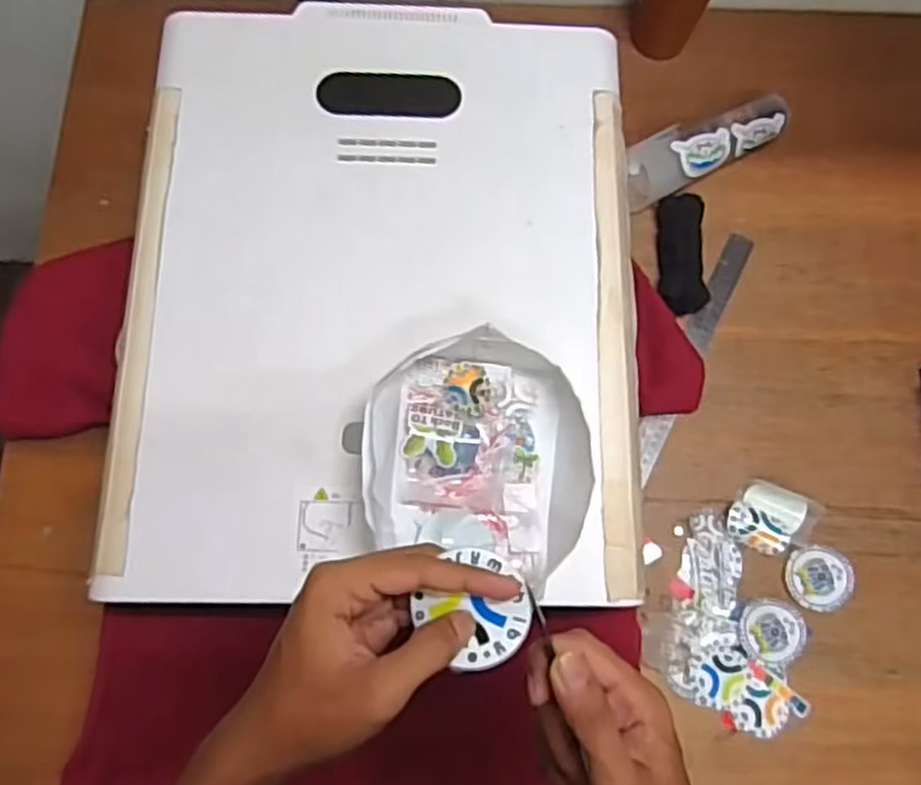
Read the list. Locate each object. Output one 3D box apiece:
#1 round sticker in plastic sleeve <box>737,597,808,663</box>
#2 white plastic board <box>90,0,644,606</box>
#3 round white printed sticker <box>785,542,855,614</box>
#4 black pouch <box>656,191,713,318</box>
[{"bbox_3d":[0.289,0.220,0.714,0.062,0.004,0.055,6,72,0],"label":"round sticker in plastic sleeve"},{"bbox_3d":[-0.060,-0.096,0.621,0.395,0.019,0.499,1,74,-2],"label":"white plastic board"},{"bbox_3d":[0.337,0.174,0.728,0.061,0.009,0.059,6,72,0],"label":"round white printed sticker"},{"bbox_3d":[0.233,-0.146,0.812,0.047,0.029,0.125,5,72,0],"label":"black pouch"}]

